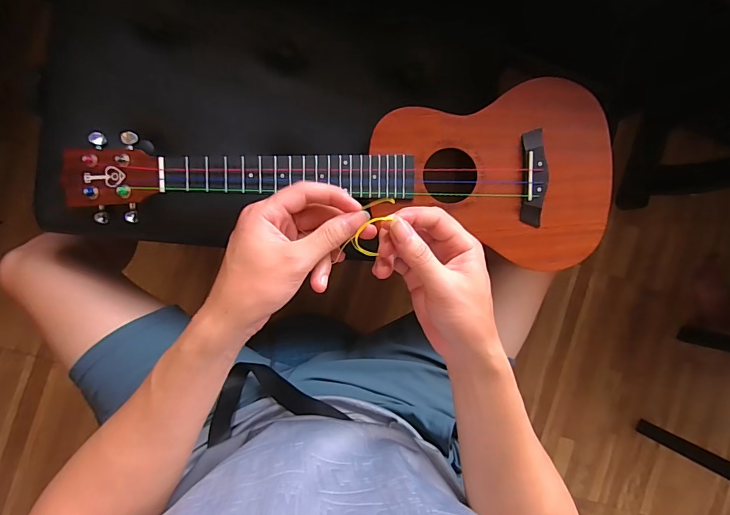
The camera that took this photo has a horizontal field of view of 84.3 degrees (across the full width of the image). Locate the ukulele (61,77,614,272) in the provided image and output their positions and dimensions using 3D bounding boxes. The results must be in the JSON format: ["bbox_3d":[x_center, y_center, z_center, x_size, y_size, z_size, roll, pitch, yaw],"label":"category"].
[{"bbox_3d":[-0.024,-0.098,0.446,0.591,0.067,0.204,2,91,-7],"label":"ukulele"}]

